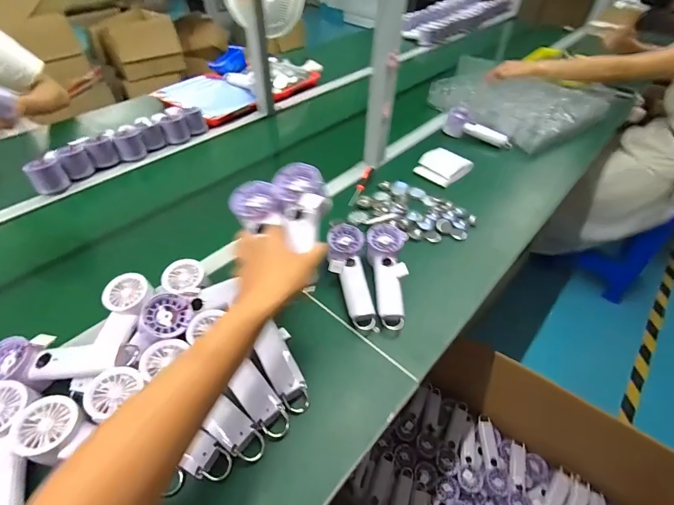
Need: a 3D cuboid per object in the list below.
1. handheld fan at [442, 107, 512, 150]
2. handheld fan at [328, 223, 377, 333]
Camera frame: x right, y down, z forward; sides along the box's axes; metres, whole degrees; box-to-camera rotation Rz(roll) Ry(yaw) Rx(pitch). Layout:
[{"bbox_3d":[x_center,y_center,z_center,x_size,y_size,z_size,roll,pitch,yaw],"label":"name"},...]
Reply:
[{"bbox_3d":[0.405,-0.358,0.989,0.203,0.067,0.057,25,51,22],"label":"handheld fan"},{"bbox_3d":[0.026,0.036,0.605,0.066,0.034,0.200,-9,62,-9],"label":"handheld fan"}]

